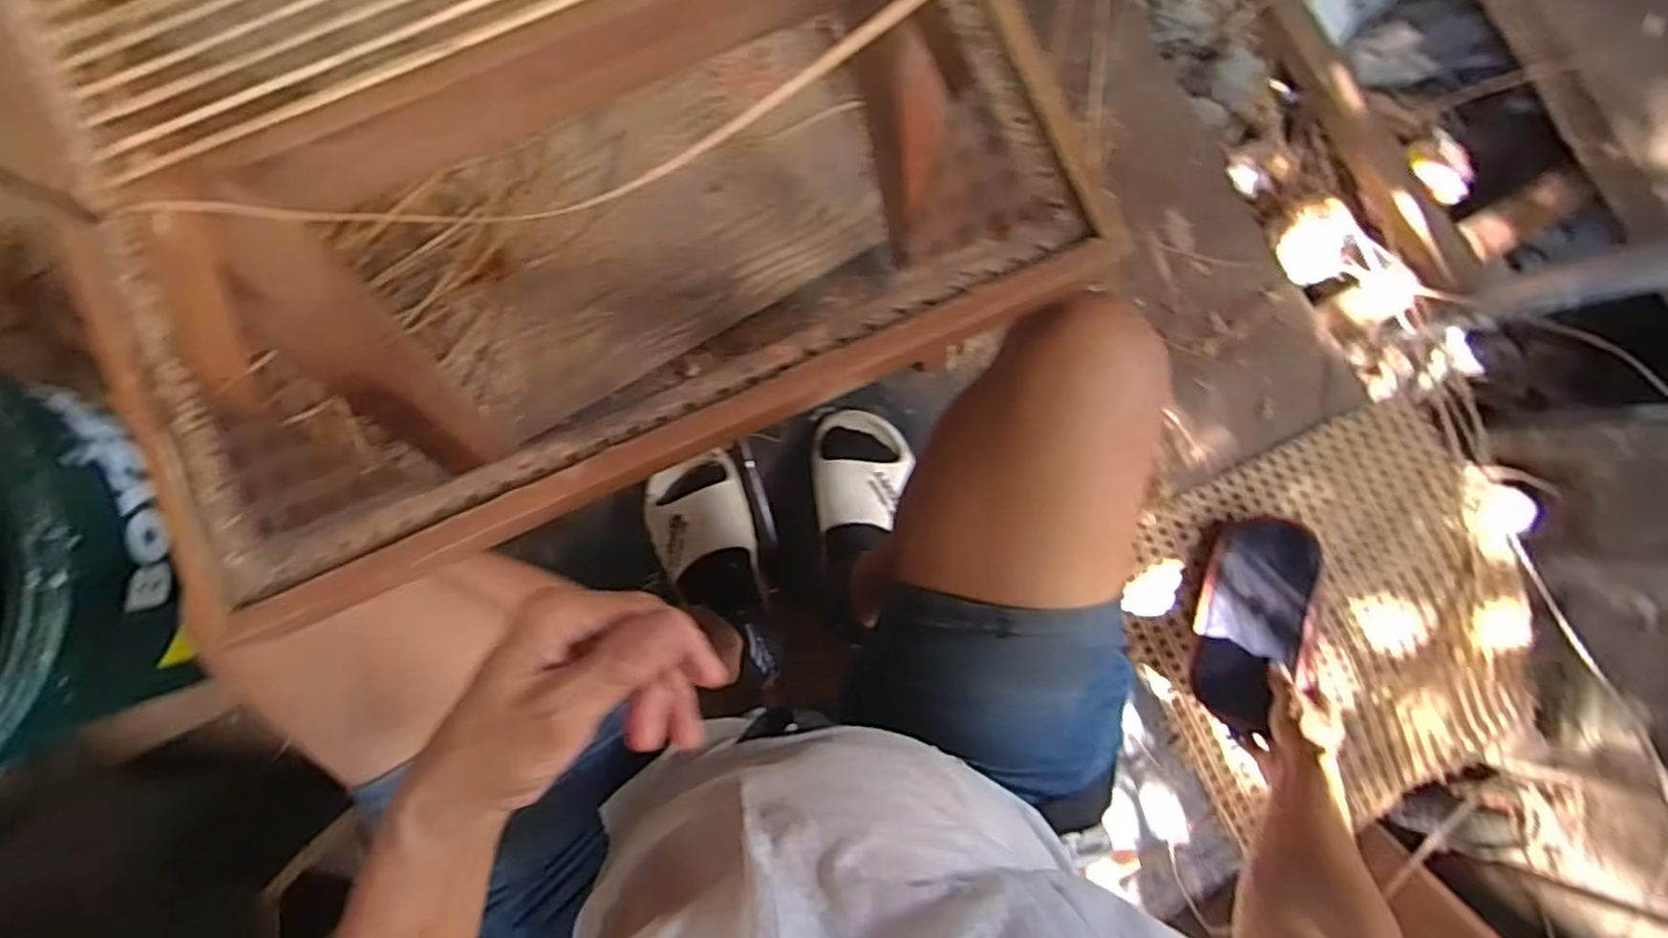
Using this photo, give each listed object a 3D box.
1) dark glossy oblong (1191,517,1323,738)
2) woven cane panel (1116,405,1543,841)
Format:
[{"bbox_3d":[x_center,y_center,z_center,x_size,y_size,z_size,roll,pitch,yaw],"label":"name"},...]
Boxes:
[{"bbox_3d":[0.437,0.157,0.784,0.108,0.023,0.213,8,74,34],"label":"dark glossy oblong"},{"bbox_3d":[0.560,0.191,0.856,0.405,0.033,0.434,-25,96,1],"label":"woven cane panel"}]

